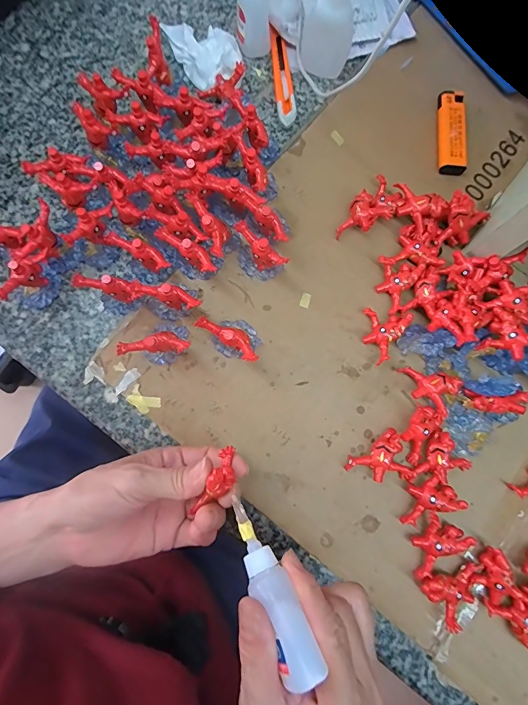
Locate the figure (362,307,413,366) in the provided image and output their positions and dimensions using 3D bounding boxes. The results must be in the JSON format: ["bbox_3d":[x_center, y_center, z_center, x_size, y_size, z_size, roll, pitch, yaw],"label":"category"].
[{"bbox_3d":[0.098,-0.012,0.317,0.035,0.015,0.044,13,80,3],"label":"figure"}]

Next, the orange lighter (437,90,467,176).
[{"bbox_3d":[0.175,-0.207,0.358,0.025,0.010,0.081,2,79,1],"label":"orange lighter"}]

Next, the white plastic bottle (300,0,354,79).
[{"bbox_3d":[0.060,-0.298,0.343,0.041,0.081,0.030,21,80,4],"label":"white plastic bottle"}]

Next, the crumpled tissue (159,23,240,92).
[{"bbox_3d":[-0.056,-0.290,0.366,0.058,0.025,0.067,-21,80,-4],"label":"crumpled tissue"}]

